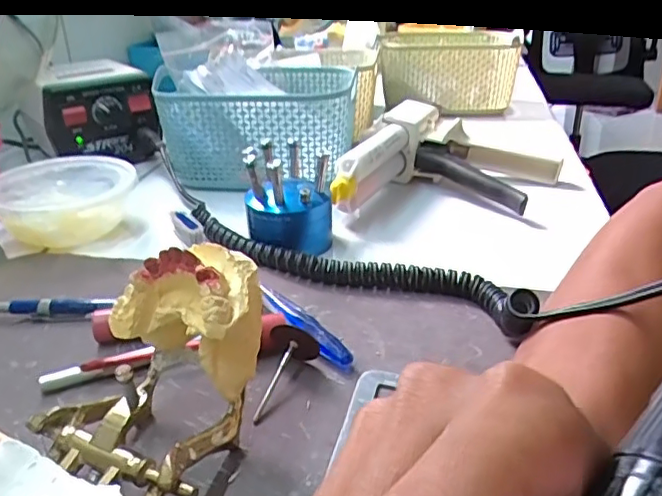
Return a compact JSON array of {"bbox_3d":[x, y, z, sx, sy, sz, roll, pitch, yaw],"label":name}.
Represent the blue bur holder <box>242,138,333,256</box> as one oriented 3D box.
[{"bbox_3d":[-0.029,-0.037,0.403,0.056,0.063,0.055,-3,27,-2],"label":"blue bur holder"}]

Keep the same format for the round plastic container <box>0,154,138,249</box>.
[{"bbox_3d":[-0.198,-0.035,0.441,0.098,0.041,0.098,-1,27,1],"label":"round plastic container"}]

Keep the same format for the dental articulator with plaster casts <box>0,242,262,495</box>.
[{"bbox_3d":[-0.077,0.063,0.203,0.069,0.075,0.153,13,31,26],"label":"dental articulator with plaster casts"}]

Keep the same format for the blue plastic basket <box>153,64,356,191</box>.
[{"bbox_3d":[-0.060,-0.116,0.529,0.166,0.072,0.125,5,28,12],"label":"blue plastic basket"}]

